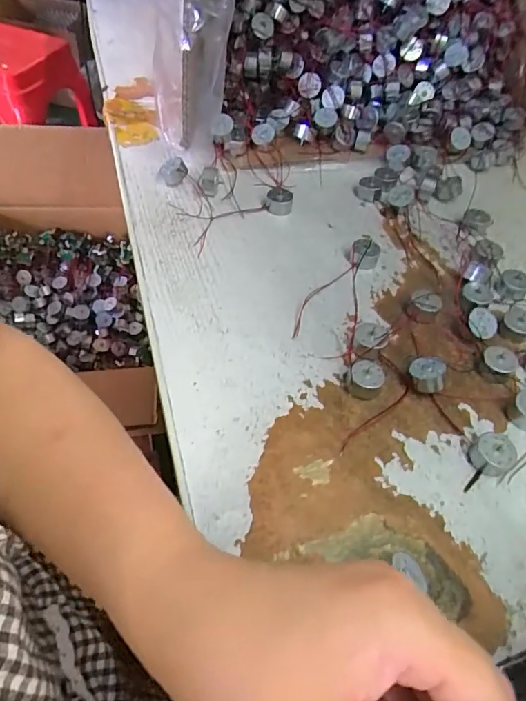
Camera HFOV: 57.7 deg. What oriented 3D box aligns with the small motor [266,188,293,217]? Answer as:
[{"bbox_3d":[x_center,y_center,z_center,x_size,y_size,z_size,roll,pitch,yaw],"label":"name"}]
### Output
[{"bbox_3d":[0.015,-0.134,0.428,0.023,0.015,0.022,2,52,-2],"label":"small motor"}]

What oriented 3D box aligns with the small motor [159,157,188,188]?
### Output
[{"bbox_3d":[-0.082,-0.164,0.441,0.025,0.023,0.020,-6,53,-9],"label":"small motor"}]

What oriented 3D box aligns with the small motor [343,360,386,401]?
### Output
[{"bbox_3d":[0.067,0.019,0.317,0.024,0.014,0.024,2,52,-2],"label":"small motor"}]

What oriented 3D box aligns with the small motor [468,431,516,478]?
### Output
[{"bbox_3d":[0.139,0.063,0.288,0.021,0.016,0.023,2,52,-2],"label":"small motor"}]

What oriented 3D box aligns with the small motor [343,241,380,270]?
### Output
[{"bbox_3d":[0.082,-0.079,0.391,0.026,0.019,0.023,17,53,10],"label":"small motor"}]

